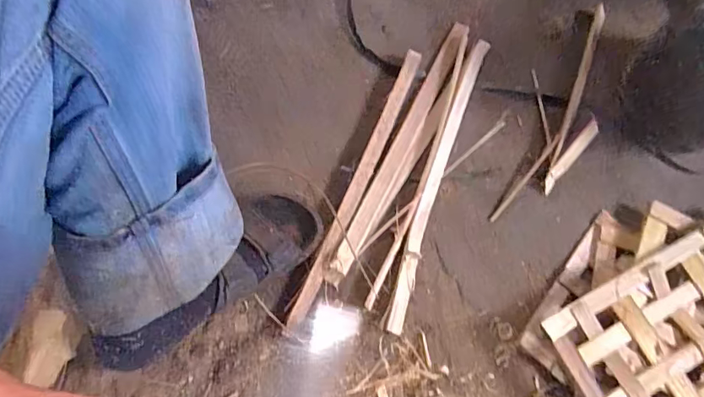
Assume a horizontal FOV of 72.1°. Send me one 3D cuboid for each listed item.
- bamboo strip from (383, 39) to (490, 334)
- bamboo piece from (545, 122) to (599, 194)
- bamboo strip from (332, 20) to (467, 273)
[{"bbox_3d":[0.116,-0.035,0.641,0.026,0.011,0.428,20,72,2],"label":"bamboo strip"},{"bbox_3d":[0.297,-0.057,0.659,0.018,0.004,0.119,41,86,-6],"label":"bamboo piece"},{"bbox_3d":[0.070,-0.079,0.653,0.026,0.012,0.398,27,72,4],"label":"bamboo strip"}]

